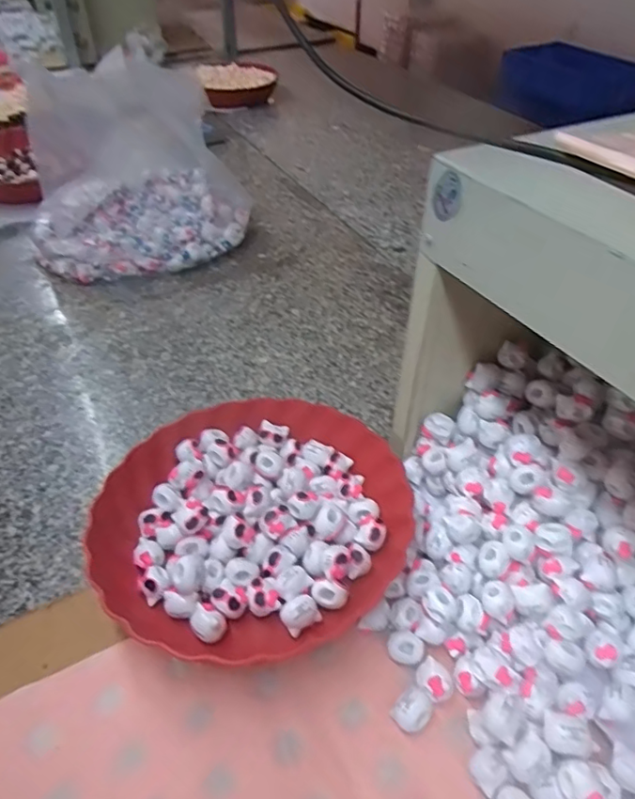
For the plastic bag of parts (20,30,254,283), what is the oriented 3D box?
[{"bbox_3d":[-0.270,-0.367,0.855,0.294,0.224,0.378,-11,41,-7],"label":"plastic bag of parts"}]

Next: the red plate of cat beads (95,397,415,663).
[{"bbox_3d":[-0.050,0.089,0.462,0.235,0.044,0.232,-3,41,2],"label":"red plate of cat beads"}]

